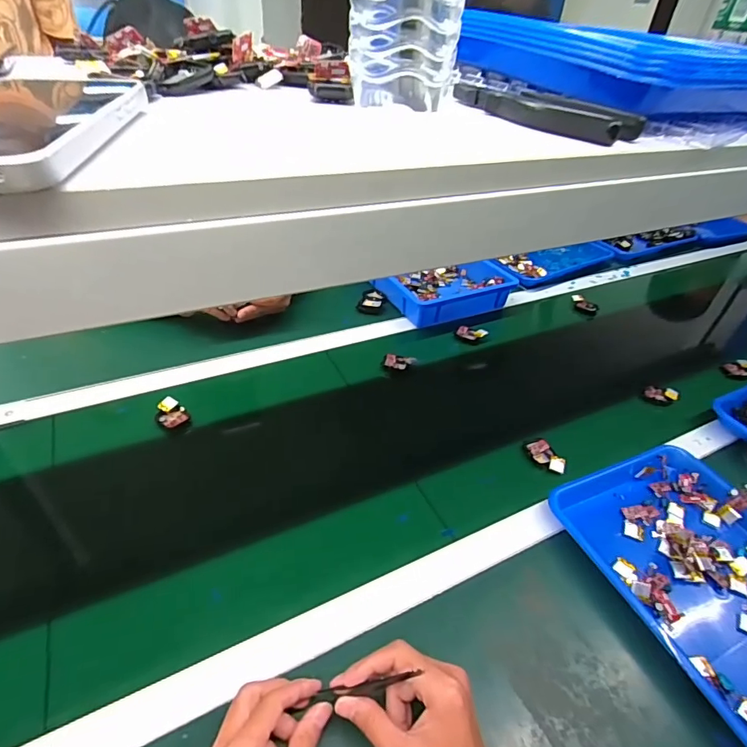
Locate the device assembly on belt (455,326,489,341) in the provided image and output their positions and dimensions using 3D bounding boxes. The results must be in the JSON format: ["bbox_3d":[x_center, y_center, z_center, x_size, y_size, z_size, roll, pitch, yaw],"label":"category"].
[{"bbox_3d":[0.187,-0.076,0.870,0.060,0.016,0.026,9,38,27],"label":"device assembly on belt"}]

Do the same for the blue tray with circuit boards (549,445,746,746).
[{"bbox_3d":[0.387,0.232,0.499,0.250,0.039,0.334,-13,44,-20],"label":"blue tray with circuit boards"}]

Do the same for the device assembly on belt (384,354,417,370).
[{"bbox_3d":[0.046,-0.020,0.780,0.055,0.007,0.031,9,40,5],"label":"device assembly on belt"}]

